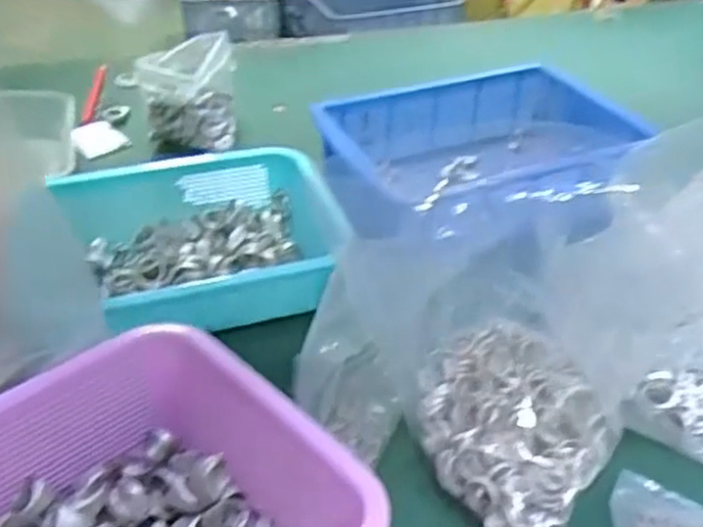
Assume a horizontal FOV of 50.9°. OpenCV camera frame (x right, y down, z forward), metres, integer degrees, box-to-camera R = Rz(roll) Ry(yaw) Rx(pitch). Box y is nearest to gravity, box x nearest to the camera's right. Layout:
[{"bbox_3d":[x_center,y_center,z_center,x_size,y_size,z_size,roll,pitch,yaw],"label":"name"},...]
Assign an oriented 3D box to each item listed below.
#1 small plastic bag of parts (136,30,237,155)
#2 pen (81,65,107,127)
[{"bbox_3d":[-0.176,-0.181,0.800,0.097,0.091,0.079,-2,37,-3],"label":"small plastic bag of parts"},{"bbox_3d":[-0.304,-0.202,0.875,0.015,0.013,0.146,-5,37,-7],"label":"pen"}]

